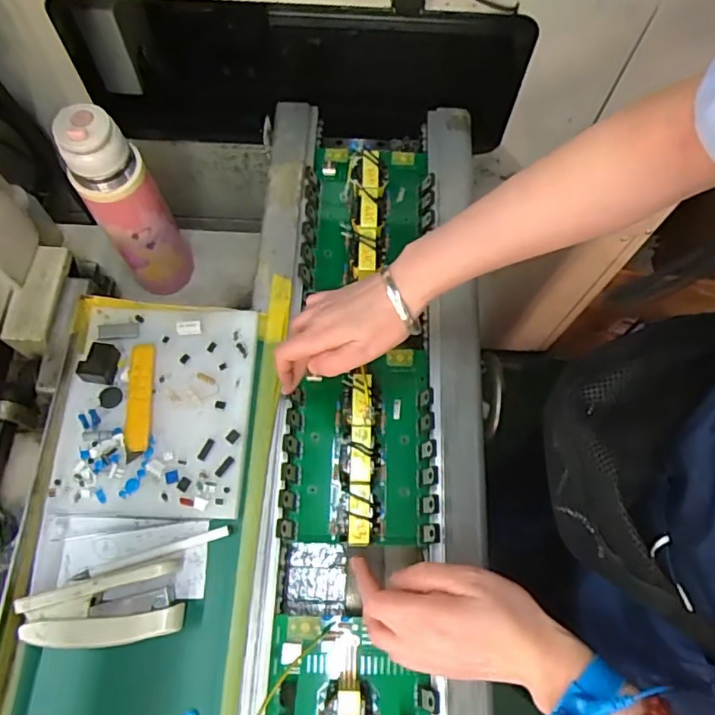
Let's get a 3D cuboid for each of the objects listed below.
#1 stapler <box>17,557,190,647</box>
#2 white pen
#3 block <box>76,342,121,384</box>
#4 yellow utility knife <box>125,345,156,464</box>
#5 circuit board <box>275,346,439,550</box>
[{"bbox_3d":[-0.192,0.191,0.428,0.112,0.027,0.051,-11,69,-6],"label":"stapler"},{"bbox_3d":[-0.165,0.157,0.451,0.126,0.008,0.009,-15,70,-7],"label":"white pen"},{"bbox_3d":[-0.227,0.004,0.498,0.027,0.019,0.033,13,69,3],"label":"block"},{"bbox_3d":[-0.189,0.036,0.491,0.020,0.005,0.104,-5,69,-4],"label":"yellow utility knife"},{"bbox_3d":[0.002,0.069,0.480,0.128,0.061,0.165,1,68,-1],"label":"circuit board"}]

